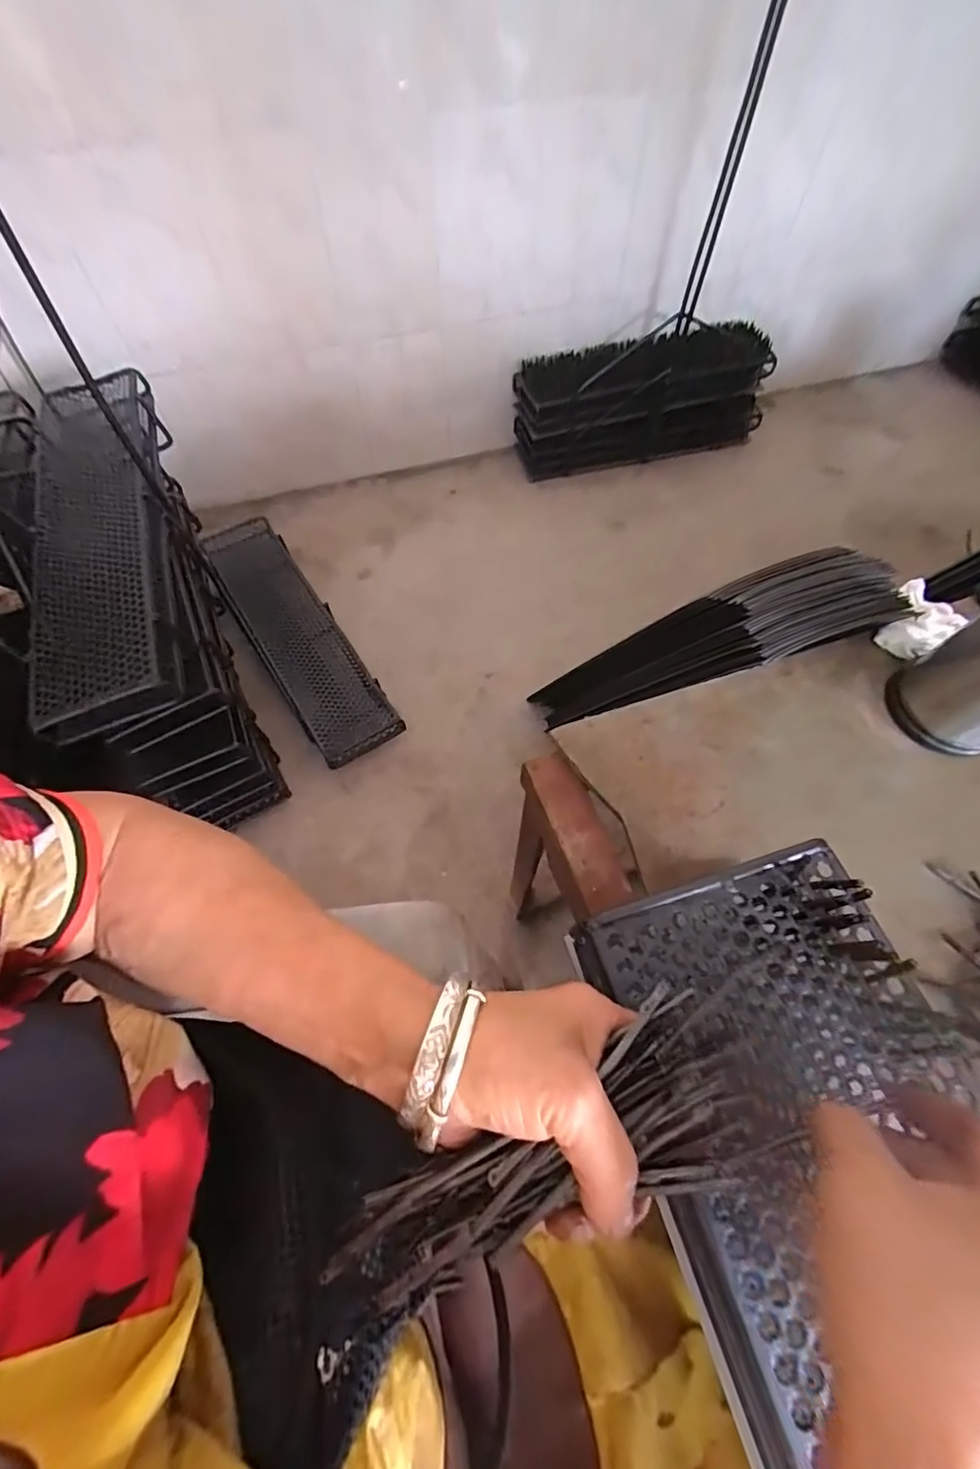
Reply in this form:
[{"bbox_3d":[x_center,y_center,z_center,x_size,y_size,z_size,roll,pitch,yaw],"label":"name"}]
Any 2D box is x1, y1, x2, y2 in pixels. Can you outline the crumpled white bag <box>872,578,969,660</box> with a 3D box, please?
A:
[{"bbox_3d":[0.361,-0.097,0.445,0.062,0.028,0.053,-38,69,-18],"label":"crumpled white bag"}]

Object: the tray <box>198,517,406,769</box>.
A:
[{"bbox_3d":[-0.386,-0.197,1.042,0.157,0.053,0.602,-34,77,-6],"label":"tray"}]

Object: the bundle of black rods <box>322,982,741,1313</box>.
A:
[{"bbox_3d":[0.022,0.168,0.203,0.163,0.031,0.065,-21,65,-11],"label":"bundle of black rods"}]

